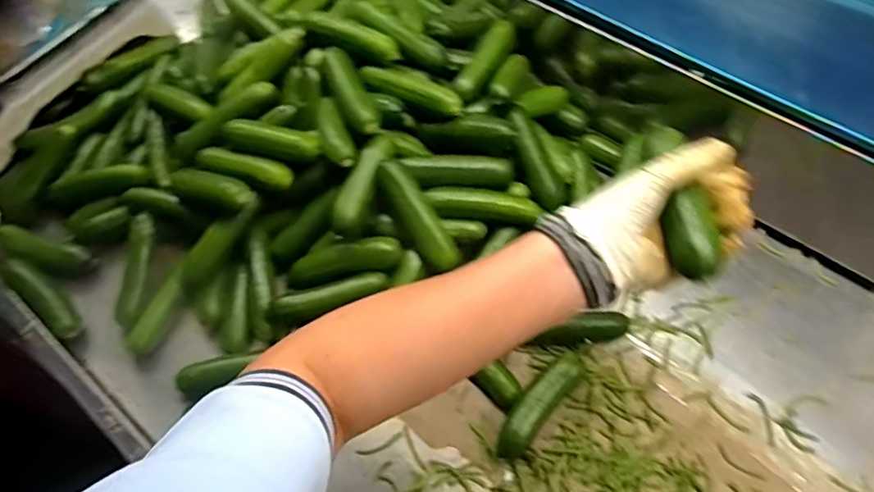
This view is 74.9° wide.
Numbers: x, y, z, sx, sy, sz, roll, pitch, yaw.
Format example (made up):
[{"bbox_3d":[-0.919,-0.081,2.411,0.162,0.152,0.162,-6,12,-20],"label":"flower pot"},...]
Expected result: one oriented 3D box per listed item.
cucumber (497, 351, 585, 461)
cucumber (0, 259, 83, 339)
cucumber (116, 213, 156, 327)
[{"bbox_3d":[0.094,0.148,0.533,0.032,0.030,0.110,37,70,20],"label":"cucumber"},{"bbox_3d":[-0.418,0.050,0.601,0.120,0.034,0.031,36,70,20],"label":"cucumber"},{"bbox_3d":[-0.320,0.024,0.608,0.023,0.025,0.116,8,84,5],"label":"cucumber"}]

